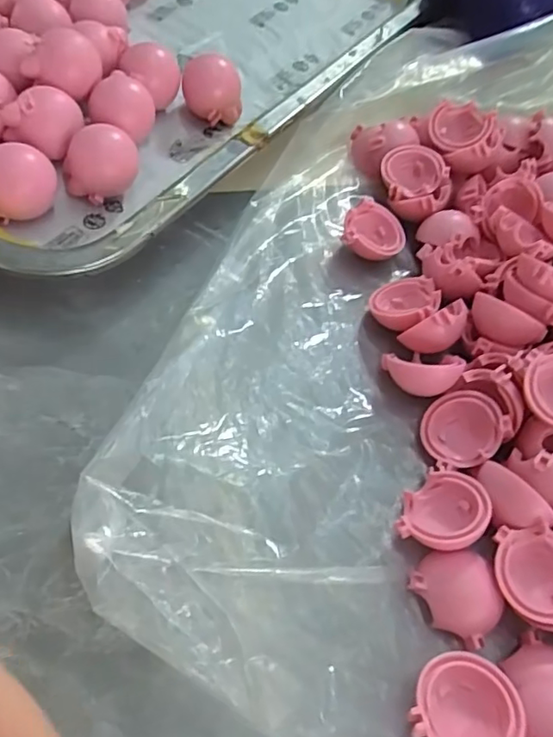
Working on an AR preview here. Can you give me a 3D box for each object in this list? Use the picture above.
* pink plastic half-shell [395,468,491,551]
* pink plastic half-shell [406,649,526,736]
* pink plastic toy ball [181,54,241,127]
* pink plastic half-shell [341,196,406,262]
[{"bbox_3d":[0.059,0.049,0.203,0.029,0.012,0.030,-1,43,41],"label":"pink plastic half-shell"},{"bbox_3d":[0.055,0.099,0.172,0.030,0.013,0.029,5,59,-9],"label":"pink plastic half-shell"},{"bbox_3d":[-0.033,-0.139,0.294,0.028,0.026,0.028,-4,60,-14],"label":"pink plastic toy ball"},{"bbox_3d":[0.046,-0.064,0.271,0.027,0.015,0.028,1,60,-2],"label":"pink plastic half-shell"}]

